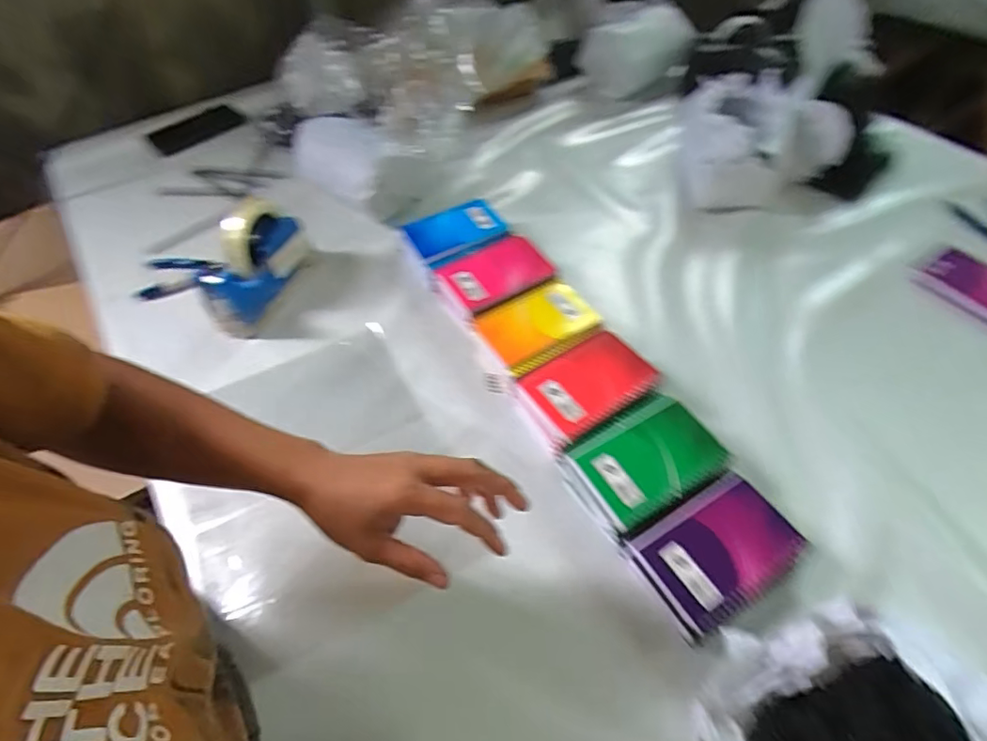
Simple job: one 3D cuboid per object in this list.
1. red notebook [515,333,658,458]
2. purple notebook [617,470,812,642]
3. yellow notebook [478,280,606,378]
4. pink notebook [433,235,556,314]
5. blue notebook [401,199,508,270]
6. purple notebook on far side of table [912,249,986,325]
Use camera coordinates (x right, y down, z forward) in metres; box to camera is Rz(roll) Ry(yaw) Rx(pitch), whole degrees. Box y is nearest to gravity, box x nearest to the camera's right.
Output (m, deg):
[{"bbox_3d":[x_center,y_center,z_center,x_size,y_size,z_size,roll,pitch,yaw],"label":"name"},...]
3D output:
[{"bbox_3d":[0.098,0.010,0.547,0.130,0.011,0.093,-27,56,-15],"label":"red notebook"},{"bbox_3d":[0.195,0.155,0.457,0.136,0.014,0.093,-26,56,-15],"label":"purple notebook"},{"bbox_3d":[0.055,-0.053,0.612,0.122,0.025,0.095,-24,55,-13],"label":"yellow notebook"},{"bbox_3d":[-0.001,-0.126,0.662,0.123,0.022,0.094,-31,57,-18],"label":"pink notebook"},{"bbox_3d":[-0.049,-0.190,0.716,0.120,0.023,0.089,-23,55,-13],"label":"blue notebook"},{"bbox_3d":[0.616,-0.102,0.661,0.084,0.017,0.127,-33,58,-19],"label":"purple notebook on far side of table"}]

